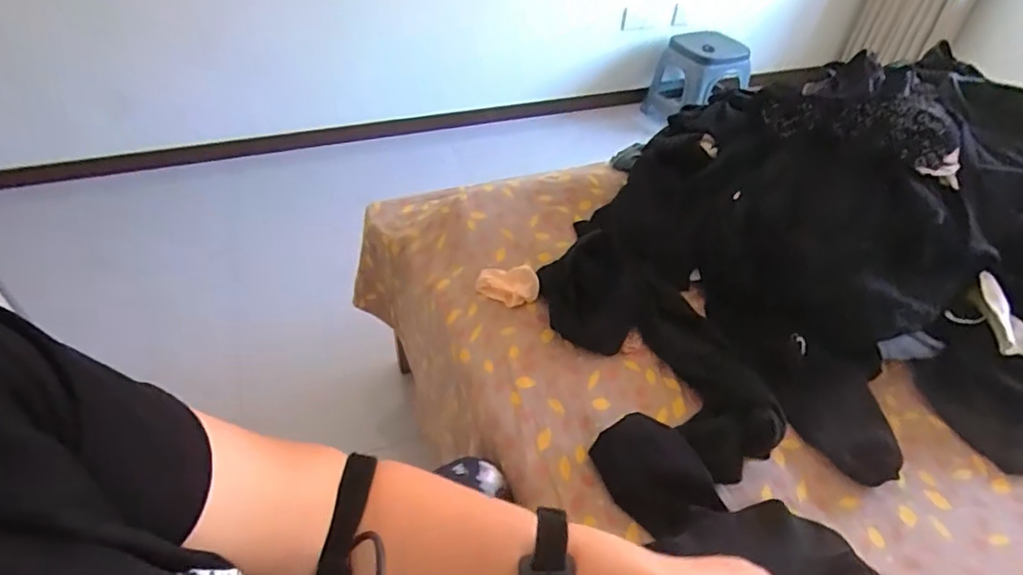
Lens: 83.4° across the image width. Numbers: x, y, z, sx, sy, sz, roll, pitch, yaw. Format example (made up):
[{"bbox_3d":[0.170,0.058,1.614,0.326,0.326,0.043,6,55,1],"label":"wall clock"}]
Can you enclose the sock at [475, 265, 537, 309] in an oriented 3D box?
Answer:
[{"bbox_3d":[-0.006,-0.004,0.886,0.097,0.040,0.058,3,43,0],"label":"sock"}]

